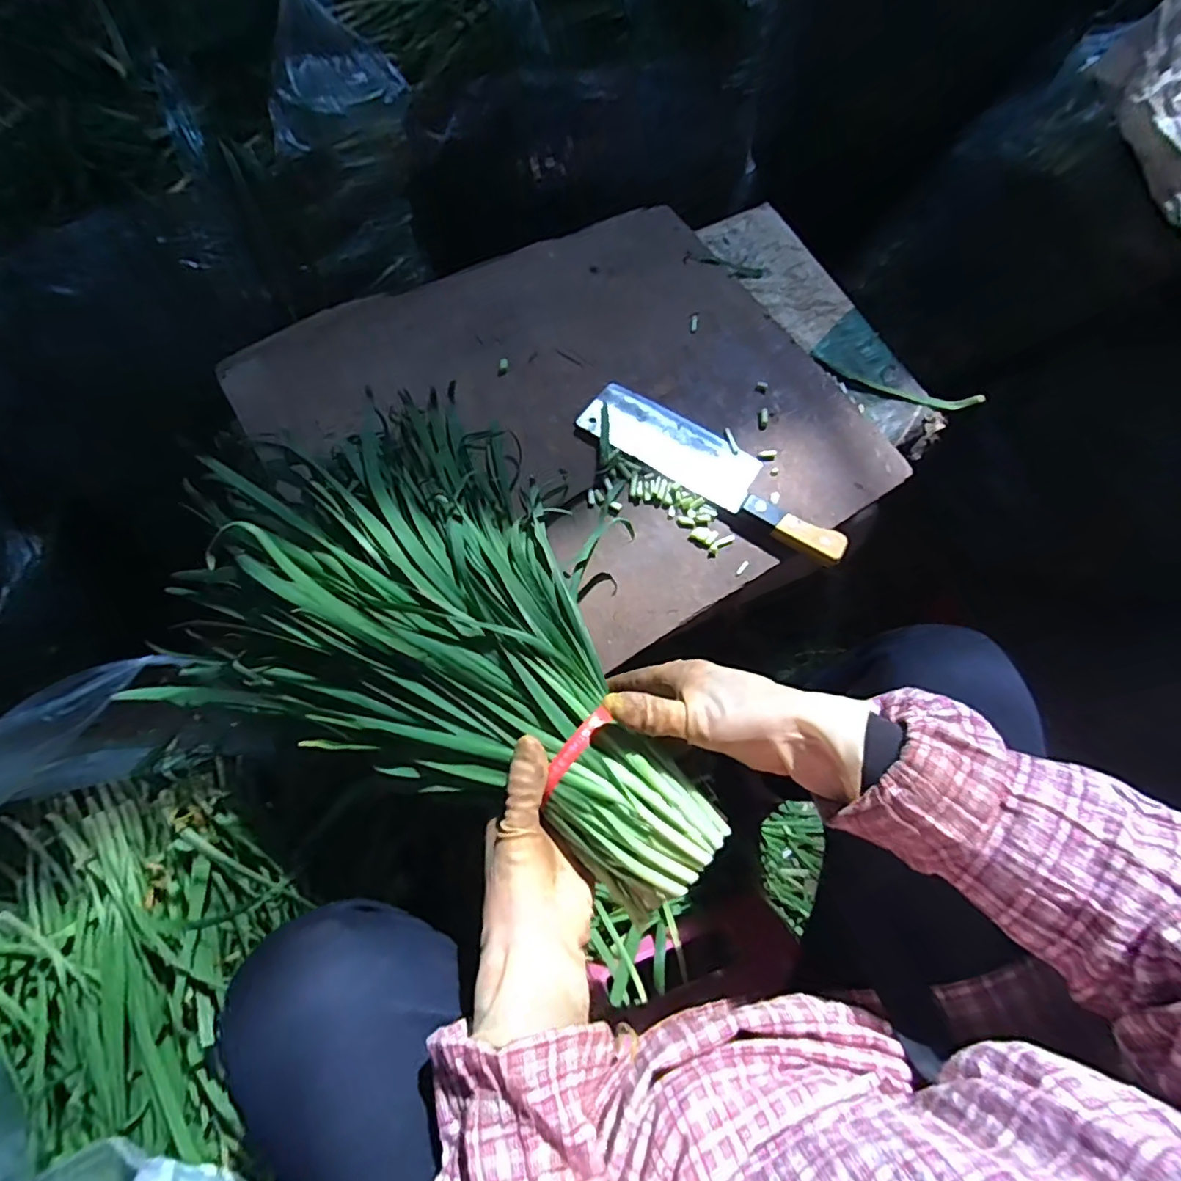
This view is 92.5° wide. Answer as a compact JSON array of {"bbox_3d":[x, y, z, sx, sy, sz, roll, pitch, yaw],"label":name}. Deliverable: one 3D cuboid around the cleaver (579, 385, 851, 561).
[{"bbox_3d":[0.119,-0.119,0.533,0.268,0.018,0.067,32,72,9],"label":"cleaver"}]

